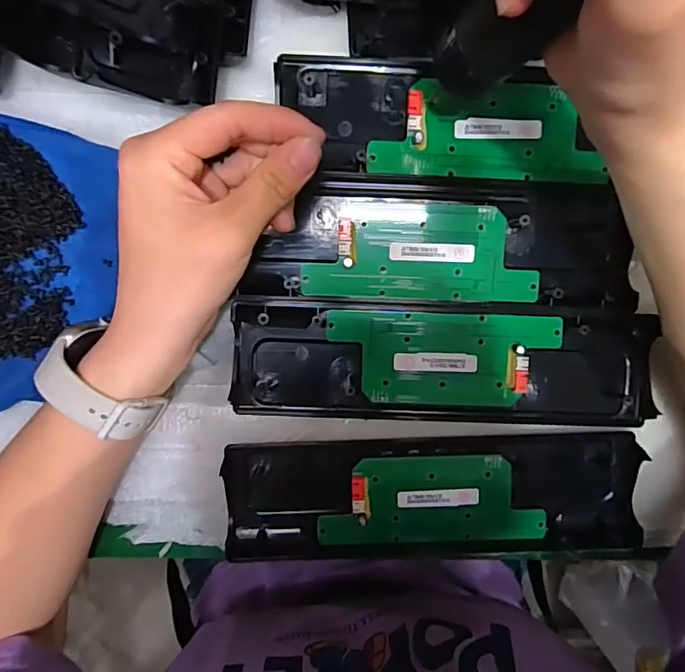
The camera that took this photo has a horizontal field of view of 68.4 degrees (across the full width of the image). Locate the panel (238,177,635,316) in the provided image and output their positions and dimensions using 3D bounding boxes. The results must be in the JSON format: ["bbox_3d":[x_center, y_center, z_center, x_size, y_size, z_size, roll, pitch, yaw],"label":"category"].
[{"bbox_3d":[0.058,-0.053,0.290,0.216,0.012,0.072,3,95,-1],"label":"panel"}]

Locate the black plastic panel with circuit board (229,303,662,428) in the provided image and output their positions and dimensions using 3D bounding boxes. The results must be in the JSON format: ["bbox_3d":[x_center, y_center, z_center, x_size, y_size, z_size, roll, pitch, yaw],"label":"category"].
[{"bbox_3d":[0.060,0.018,0.301,0.245,0.020,0.067,2,95,-1],"label":"black plastic panel with circuit board"}]

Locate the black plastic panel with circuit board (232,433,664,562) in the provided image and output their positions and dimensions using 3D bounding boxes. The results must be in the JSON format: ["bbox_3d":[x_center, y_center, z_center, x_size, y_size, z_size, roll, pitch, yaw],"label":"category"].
[{"bbox_3d":[0.056,0.102,0.305,0.247,0.021,0.076,-2,95,0],"label":"black plastic panel with circuit board"}]

